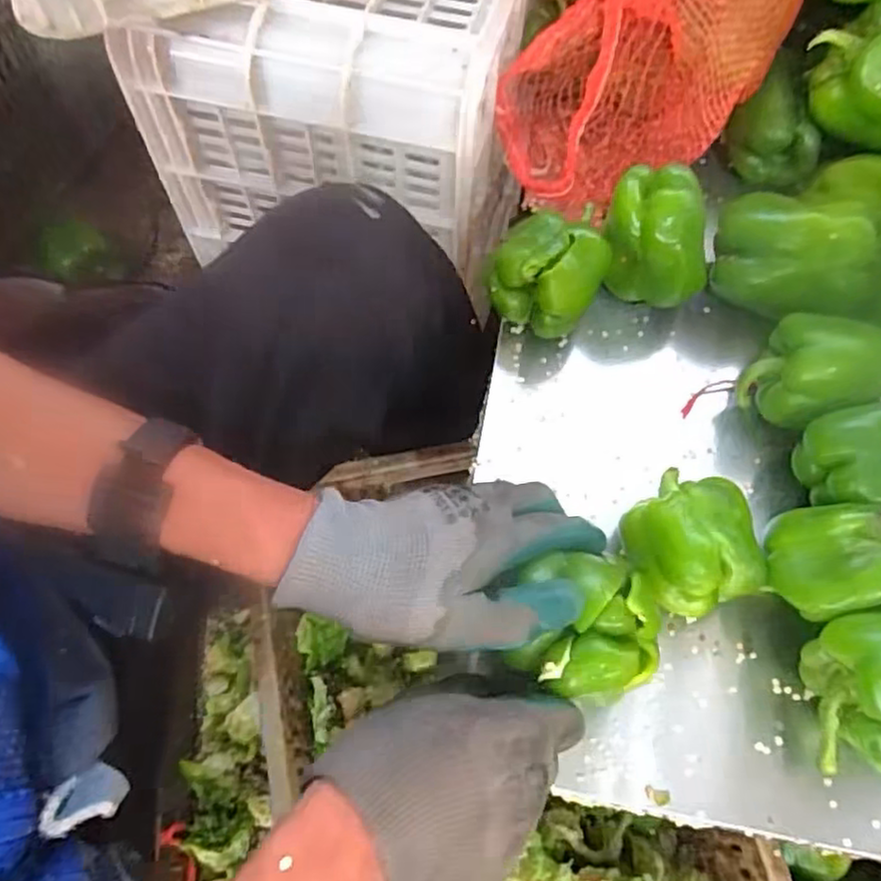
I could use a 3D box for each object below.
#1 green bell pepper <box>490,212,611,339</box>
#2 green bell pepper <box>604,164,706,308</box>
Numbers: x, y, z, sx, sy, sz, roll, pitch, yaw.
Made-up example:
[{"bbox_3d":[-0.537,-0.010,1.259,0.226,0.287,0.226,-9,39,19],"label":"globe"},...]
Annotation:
[{"bbox_3d":[0.081,-0.122,0.509,0.071,0.057,0.065,24,66,10],"label":"green bell pepper"},{"bbox_3d":[0.164,-0.152,0.514,0.080,0.081,0.060,22,66,10],"label":"green bell pepper"}]

